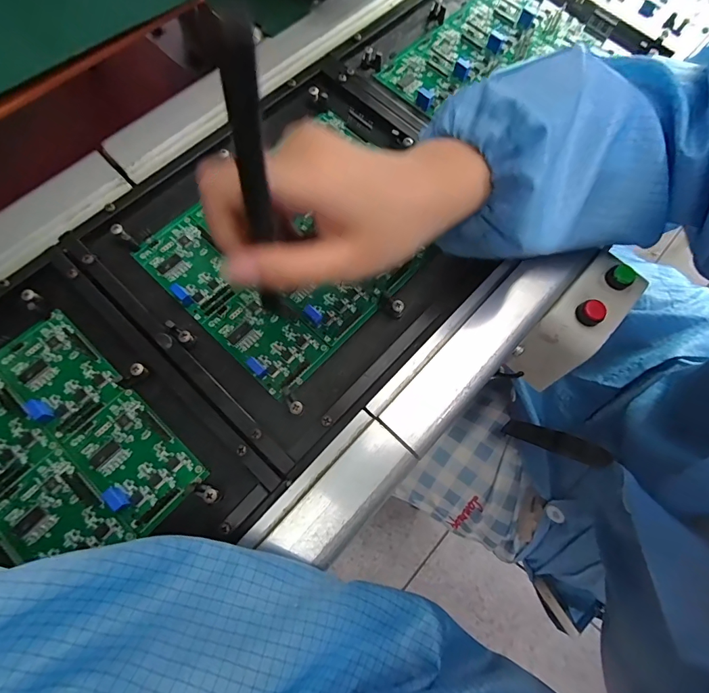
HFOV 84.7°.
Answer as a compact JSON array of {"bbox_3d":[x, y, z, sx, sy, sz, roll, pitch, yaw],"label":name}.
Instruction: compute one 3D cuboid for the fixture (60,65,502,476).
[{"bbox_3d":[-0.037,-0.083,0.291,0.238,0.016,0.253,42,75,11],"label":"fixture"}]

